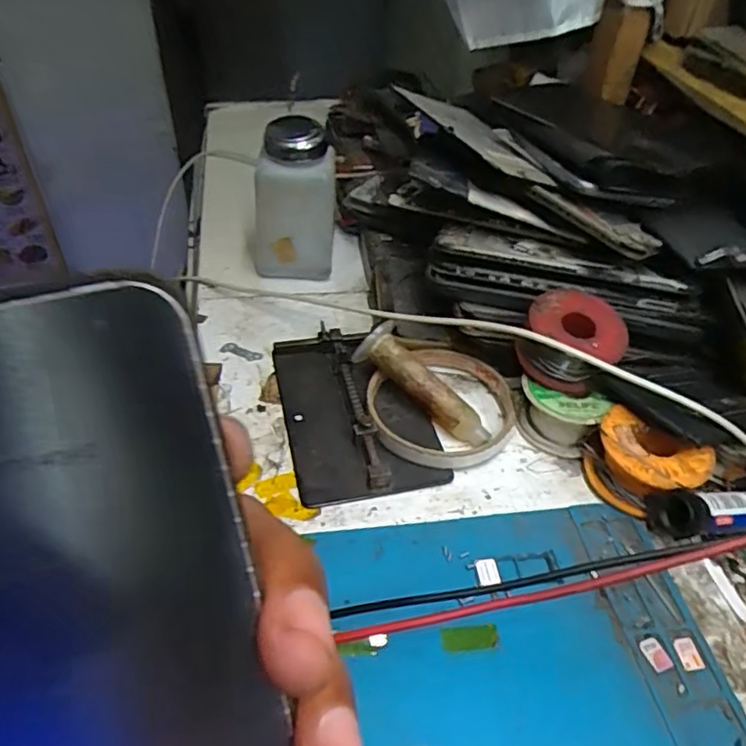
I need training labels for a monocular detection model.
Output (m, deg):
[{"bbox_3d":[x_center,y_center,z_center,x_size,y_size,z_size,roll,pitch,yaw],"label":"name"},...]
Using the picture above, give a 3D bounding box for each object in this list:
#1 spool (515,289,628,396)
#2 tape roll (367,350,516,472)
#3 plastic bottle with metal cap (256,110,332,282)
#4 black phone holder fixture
[{"bbox_3d":[0.109,-0.018,0.333,0.051,0.037,0.043,19,45,14],"label":"spool"},{"bbox_3d":[0.037,0.018,0.342,0.080,0.018,0.083,3,43,-3],"label":"tape roll"},{"bbox_3d":[-0.055,-0.118,0.417,0.055,0.100,0.046,-3,44,-9],"label":"plastic bottle with metal cap"},{"bbox_3d":[-0.011,0.016,0.342,0.078,0.015,0.118,-8,45,-14],"label":"black phone holder fixture"}]

